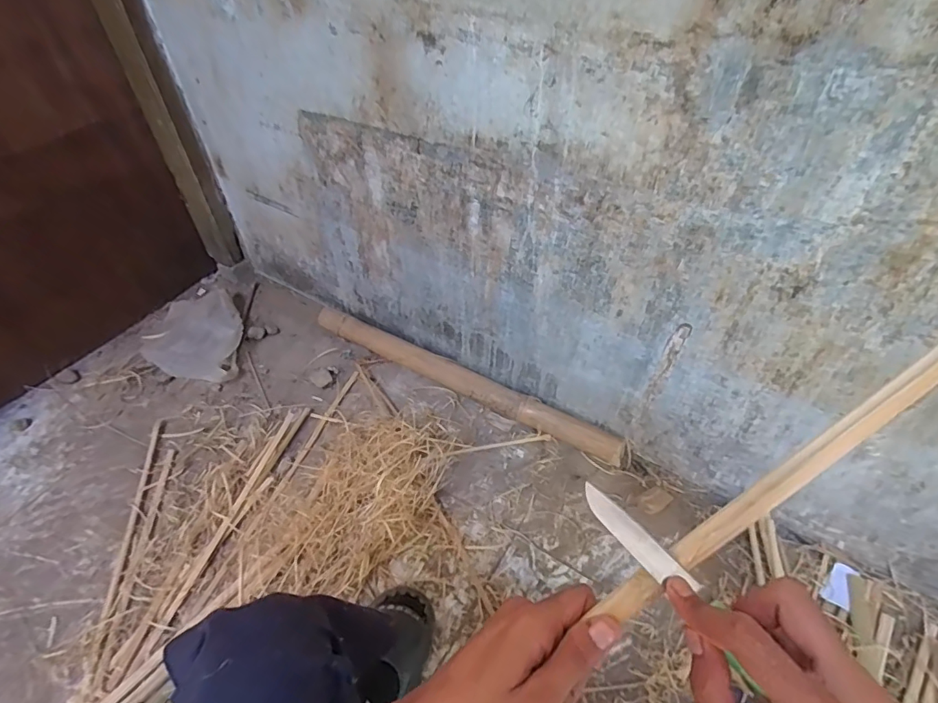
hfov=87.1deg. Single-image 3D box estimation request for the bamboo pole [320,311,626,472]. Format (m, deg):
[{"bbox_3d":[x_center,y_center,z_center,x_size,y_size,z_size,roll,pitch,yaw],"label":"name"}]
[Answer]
[{"bbox_3d":[-0.038,0.061,1.220,0.860,0.077,0.064,23,51,20],"label":"bamboo pole"}]

